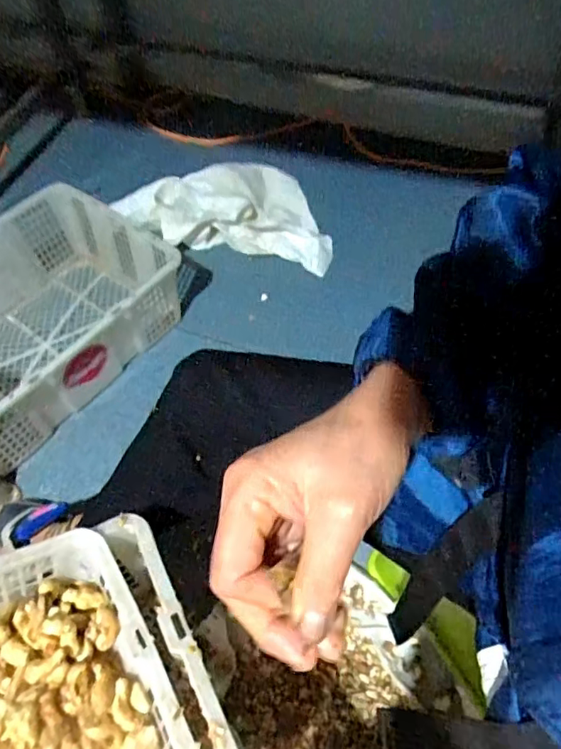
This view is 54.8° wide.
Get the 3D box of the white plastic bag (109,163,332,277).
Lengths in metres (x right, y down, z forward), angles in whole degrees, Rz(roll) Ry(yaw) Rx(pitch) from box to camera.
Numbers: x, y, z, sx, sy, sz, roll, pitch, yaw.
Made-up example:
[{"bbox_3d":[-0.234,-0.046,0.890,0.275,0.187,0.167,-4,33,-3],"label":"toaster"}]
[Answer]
[{"bbox_3d":[-0.114,-0.388,1.225,0.493,0.076,0.263,10,57,9],"label":"white plastic bag"}]

